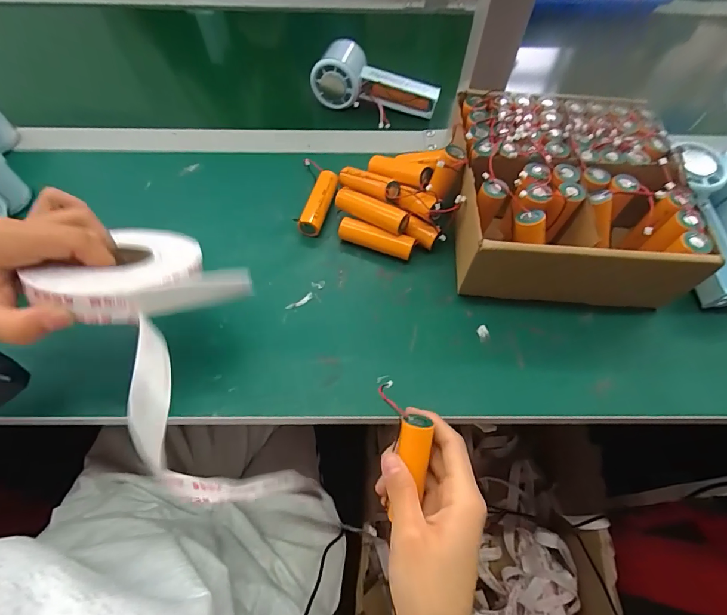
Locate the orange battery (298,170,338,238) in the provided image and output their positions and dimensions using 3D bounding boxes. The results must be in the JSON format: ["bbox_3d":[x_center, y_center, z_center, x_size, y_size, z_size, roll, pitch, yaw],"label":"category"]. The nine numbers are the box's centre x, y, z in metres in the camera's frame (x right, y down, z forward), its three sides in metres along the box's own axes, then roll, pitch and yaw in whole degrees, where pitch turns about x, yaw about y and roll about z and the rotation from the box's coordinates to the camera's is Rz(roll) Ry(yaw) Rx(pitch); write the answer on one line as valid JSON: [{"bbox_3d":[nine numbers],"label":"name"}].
[{"bbox_3d":[-0.044,-0.104,0.382,0.020,0.025,0.070,15,63,8],"label":"orange battery"}]

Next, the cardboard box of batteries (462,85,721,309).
[{"bbox_3d":[0.180,-0.104,0.353,0.191,0.077,0.202,0,62,1],"label":"cardboard box of batteries"}]

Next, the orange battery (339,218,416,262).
[{"bbox_3d":[0.011,-0.065,0.362,0.073,0.022,0.016,20,64,10],"label":"orange battery"}]

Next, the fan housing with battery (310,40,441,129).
[{"bbox_3d":[0.015,-0.272,0.463,0.143,0.059,0.073,26,65,13],"label":"fan housing with battery"}]

